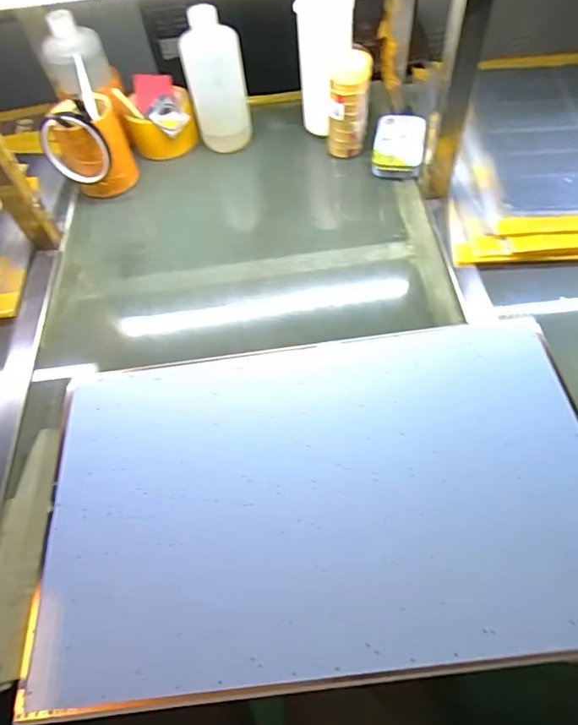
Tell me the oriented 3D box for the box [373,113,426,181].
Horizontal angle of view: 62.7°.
[{"bbox_3d":[0.150,-0.299,0.647,0.065,0.025,0.108,8,61,9],"label":"box"}]

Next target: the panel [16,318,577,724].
[{"bbox_3d":[0.029,0.107,0.428,0.480,0.011,0.296,-7,58,0],"label":"panel"}]

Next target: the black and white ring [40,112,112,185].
[{"bbox_3d":[-0.271,-0.270,0.603,0.084,0.088,0.015,-20,36,27],"label":"black and white ring"}]

